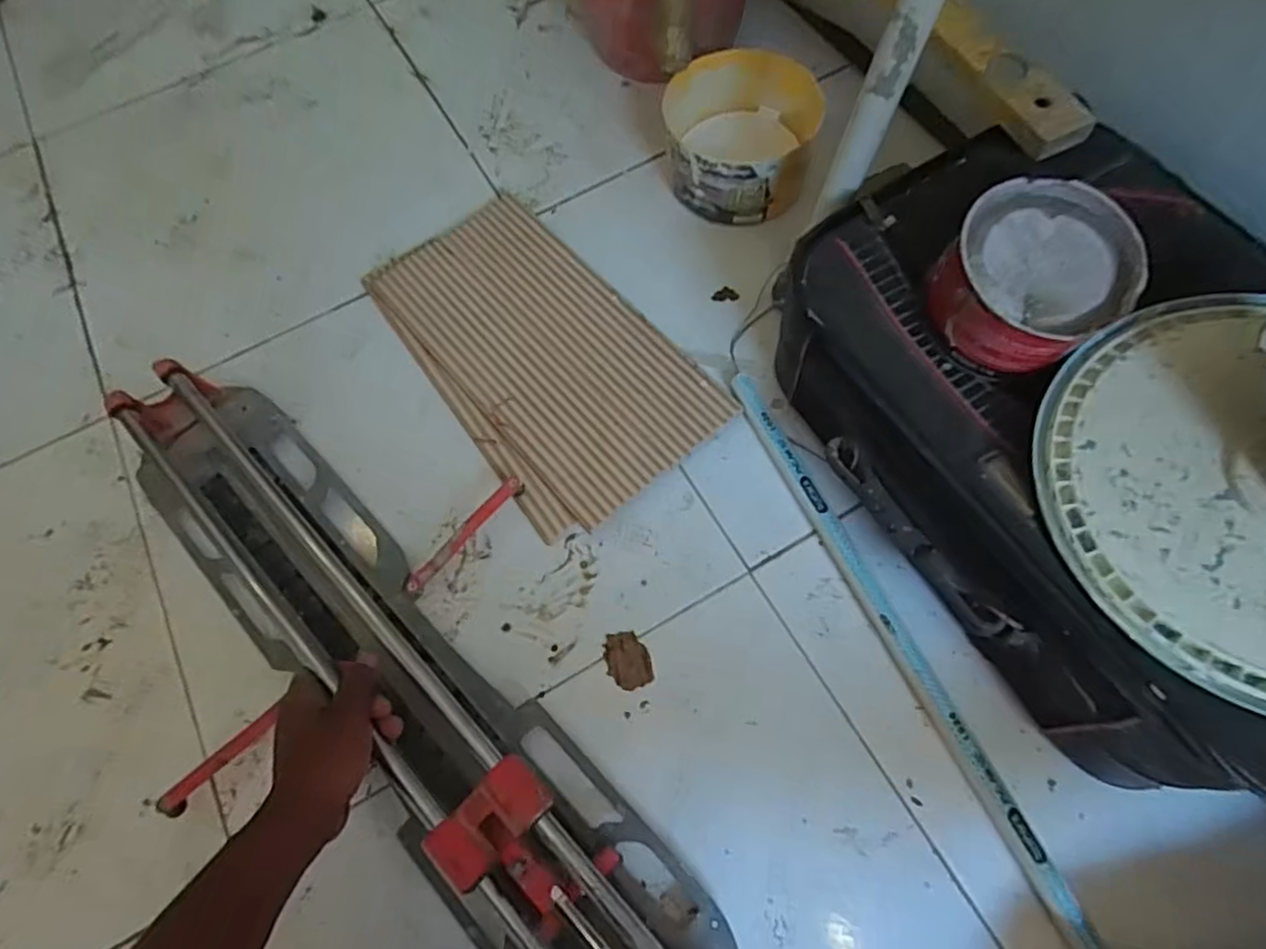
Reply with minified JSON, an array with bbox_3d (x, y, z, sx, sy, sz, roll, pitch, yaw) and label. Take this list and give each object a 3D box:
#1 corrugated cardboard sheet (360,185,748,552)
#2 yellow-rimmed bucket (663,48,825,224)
[{"bbox_3d":[-0.106,-0.134,0.724,0.219,0.019,0.403,-38,70,-13],"label":"corrugated cardboard sheet"},{"bbox_3d":[0.121,-0.382,0.774,0.165,0.099,0.177,-1,67,2],"label":"yellow-rimmed bucket"}]

